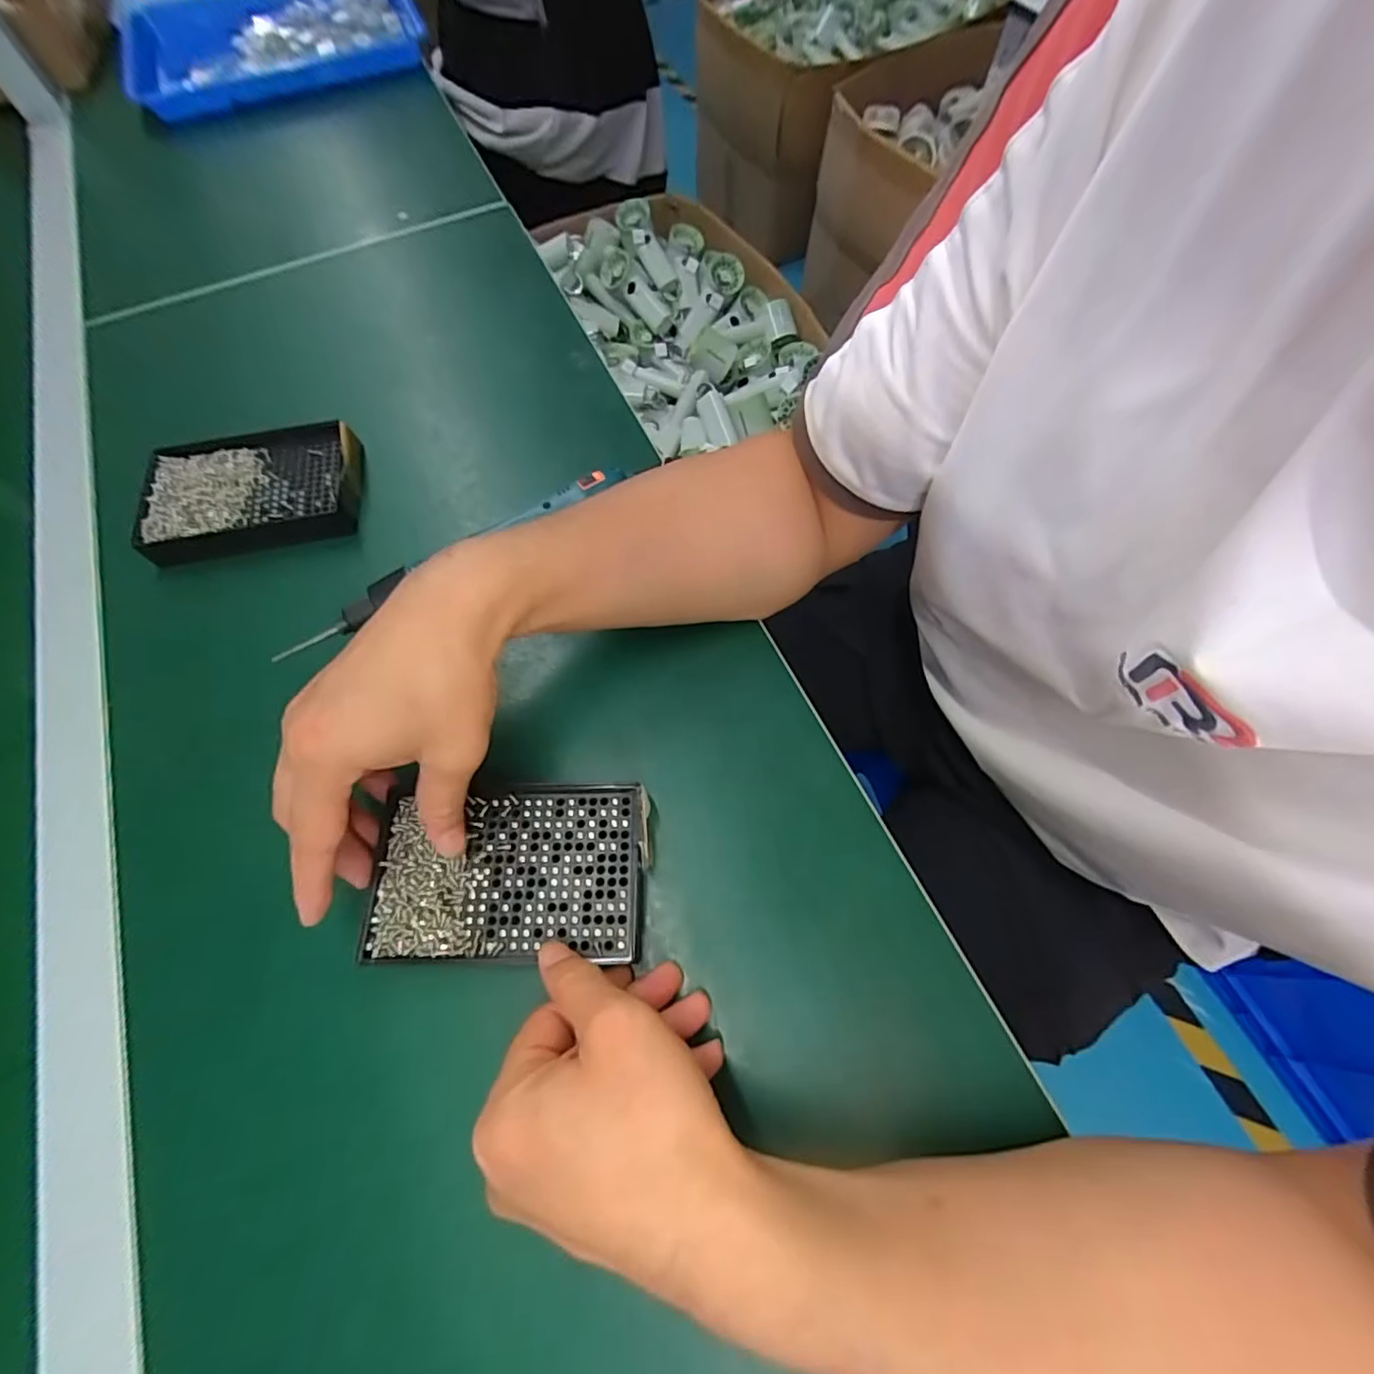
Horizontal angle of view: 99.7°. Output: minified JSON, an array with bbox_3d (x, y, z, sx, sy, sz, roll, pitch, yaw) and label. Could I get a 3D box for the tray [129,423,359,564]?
[{"bbox_3d":[-0.305,-0.139,0.412,0.137,0.024,0.089,-12,66,-5],"label":"tray"}]

